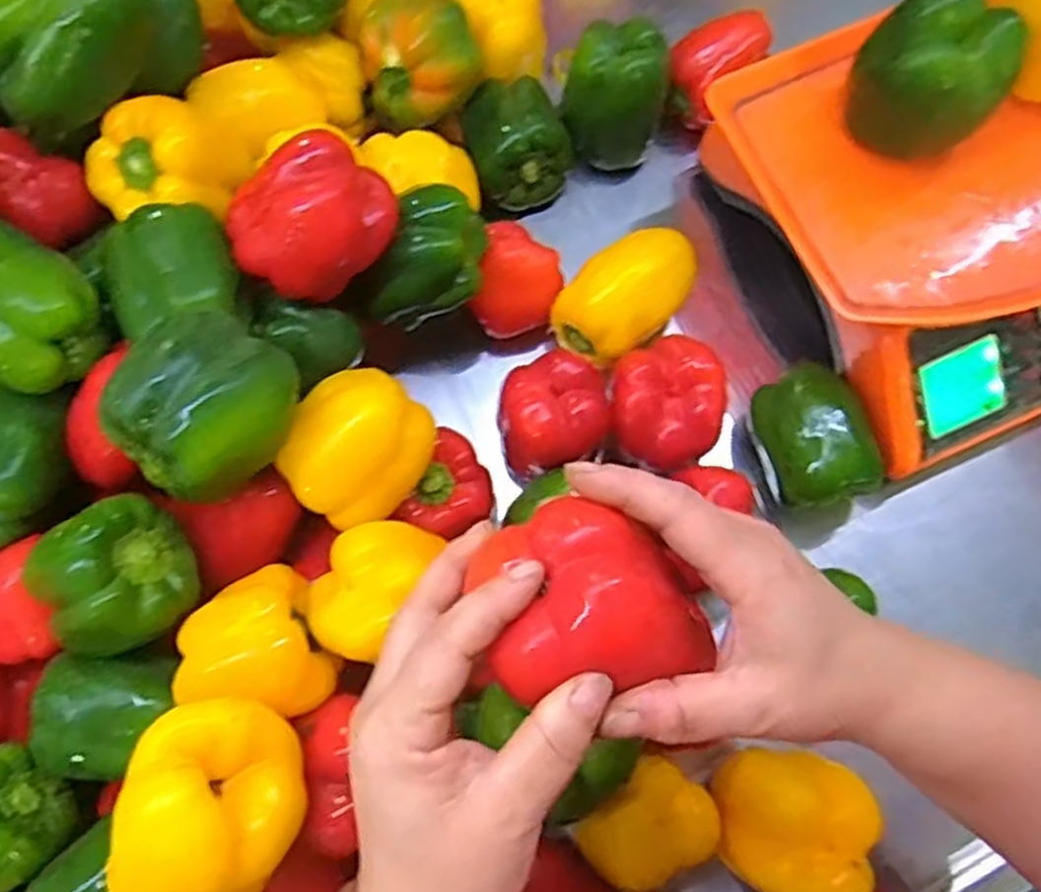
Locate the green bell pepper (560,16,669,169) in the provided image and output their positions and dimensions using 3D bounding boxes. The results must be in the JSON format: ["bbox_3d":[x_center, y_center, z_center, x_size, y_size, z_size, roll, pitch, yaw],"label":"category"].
[{"bbox_3d":[0.073,-0.264,0.601,0.074,0.083,0.063,15,75,6],"label":"green bell pepper"}]

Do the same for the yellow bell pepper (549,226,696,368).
[{"bbox_3d":[0.077,-0.107,0.545,0.104,0.057,0.064,-38,77,-9],"label":"yellow bell pepper"}]

